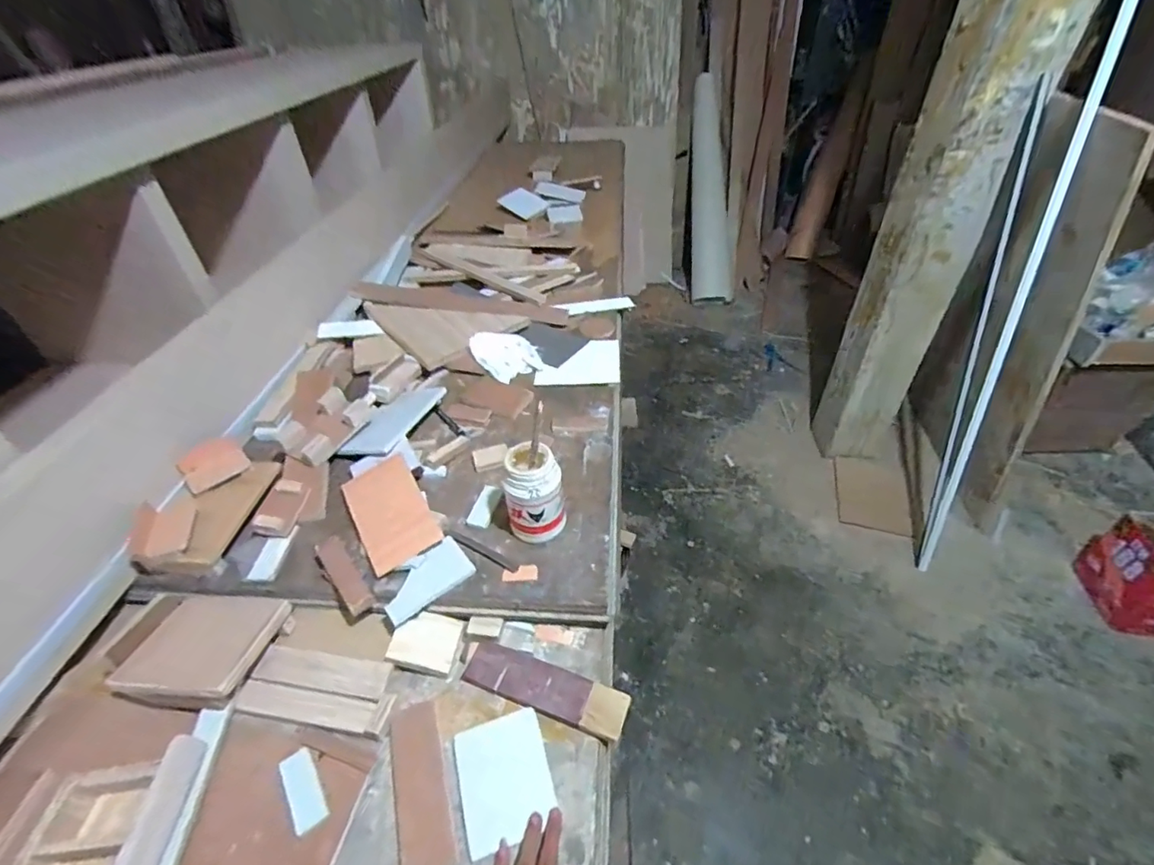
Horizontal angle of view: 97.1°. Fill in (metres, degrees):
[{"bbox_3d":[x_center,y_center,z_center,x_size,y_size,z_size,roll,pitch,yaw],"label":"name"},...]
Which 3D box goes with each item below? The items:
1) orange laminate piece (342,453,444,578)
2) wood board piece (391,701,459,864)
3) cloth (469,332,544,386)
[{"bbox_3d":[-0.276,0.115,0.751,0.100,0.013,0.186,-31,51,-13],"label":"orange laminate piece"},{"bbox_3d":[-0.170,0.383,0.553,0.057,0.008,0.160,-15,43,-13],"label":"wood board piece"},{"bbox_3d":[-0.148,-0.162,1.043,0.124,0.040,0.128,-24,46,-21],"label":"cloth"}]

